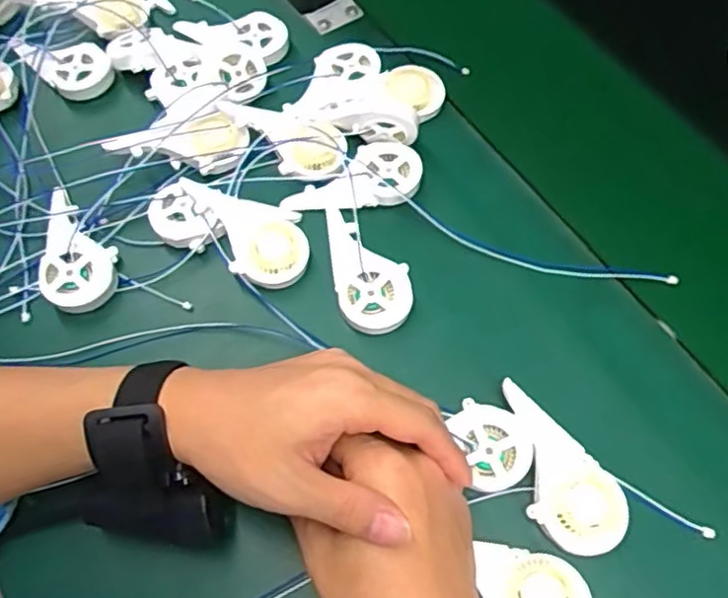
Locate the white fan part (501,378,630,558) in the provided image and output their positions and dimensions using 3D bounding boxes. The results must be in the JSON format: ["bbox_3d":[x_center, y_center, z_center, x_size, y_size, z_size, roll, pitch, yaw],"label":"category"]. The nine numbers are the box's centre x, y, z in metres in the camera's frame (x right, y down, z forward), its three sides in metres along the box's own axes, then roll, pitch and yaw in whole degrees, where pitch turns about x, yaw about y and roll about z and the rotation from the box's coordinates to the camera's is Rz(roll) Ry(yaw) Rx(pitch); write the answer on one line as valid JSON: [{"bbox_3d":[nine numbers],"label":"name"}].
[{"bbox_3d":[0.096,0.092,0.334,0.043,0.018,0.090,-39,68,-15],"label":"white fan part"}]

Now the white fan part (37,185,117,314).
[{"bbox_3d":[-0.183,-0.032,0.407,0.044,0.017,0.083,-12,64,-2],"label":"white fan part"}]

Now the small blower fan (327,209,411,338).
[{"bbox_3d":[0.003,-0.022,0.396,0.045,0.012,0.093,-9,64,-1],"label":"small blower fan"}]

